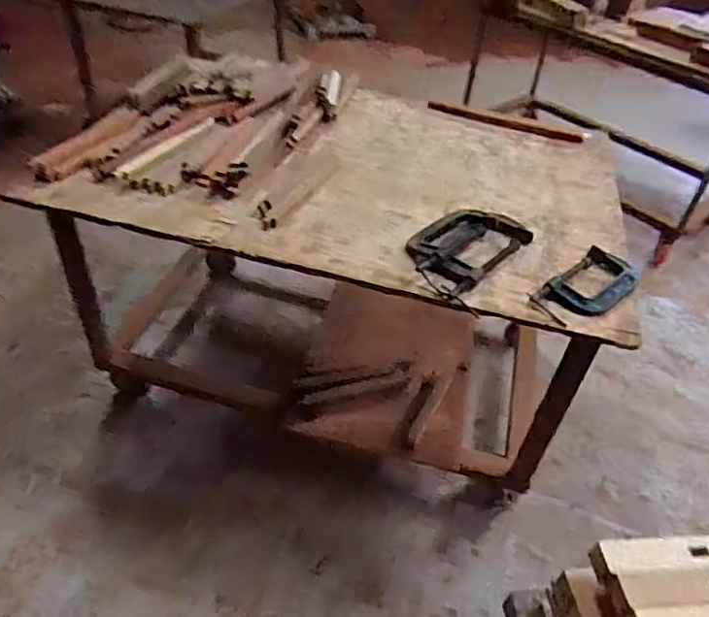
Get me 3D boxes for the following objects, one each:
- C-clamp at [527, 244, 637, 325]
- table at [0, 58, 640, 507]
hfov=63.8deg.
[{"bbox_3d":[0.436,-0.040,1.056,0.246,0.022,0.121,-30,54,-33],"label":"C-clamp"},{"bbox_3d":[-0.031,-0.079,1.602,1.226,0.837,0.840,18,43,11],"label":"table"}]

